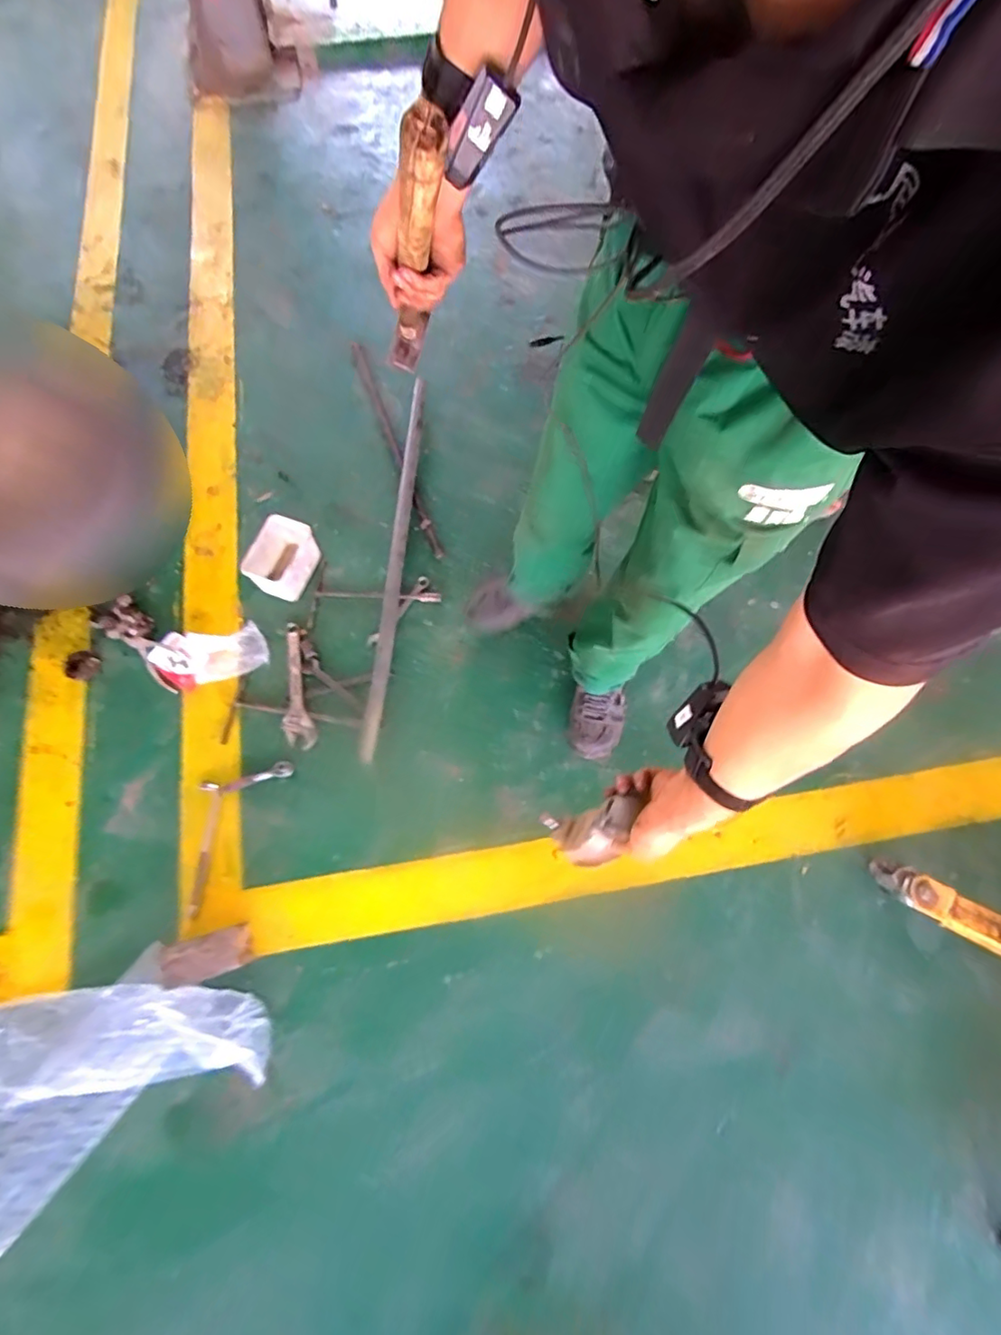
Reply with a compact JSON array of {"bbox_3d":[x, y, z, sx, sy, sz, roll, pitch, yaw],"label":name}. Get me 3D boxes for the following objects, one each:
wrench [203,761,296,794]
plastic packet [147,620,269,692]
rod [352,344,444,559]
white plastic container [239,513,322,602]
[{"bbox_3d":[-0.510,0.223,1.108,0.184,0.014,0.033,-12,70,-6],"label":"wrench"},{"bbox_3d":[-0.628,-0.031,1.179,0.233,0.047,0.130,-15,71,-7],"label":"plastic packet"},{"bbox_3d":[-0.273,-0.580,1.396,0.029,0.033,0.717,-19,71,-9],"label":"rod"},{"bbox_3d":[-0.487,-0.242,1.230,0.108,0.101,0.162,18,70,5],"label":"white plastic container"}]

